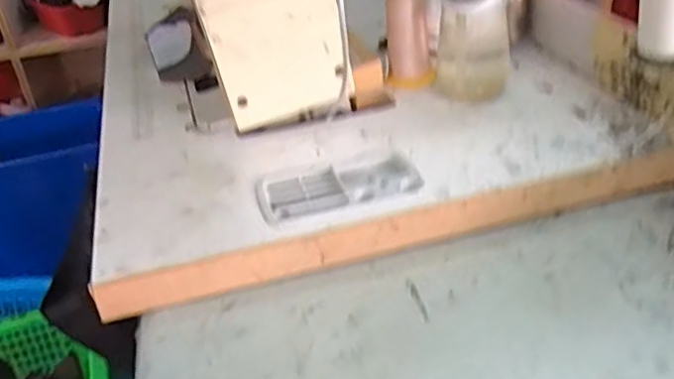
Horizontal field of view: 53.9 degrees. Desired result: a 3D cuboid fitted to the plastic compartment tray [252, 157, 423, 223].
[{"bbox_3d":[0.000,-0.003,0.605,0.144,0.006,0.079,-13,33,-11],"label":"plastic compartment tray"}]

